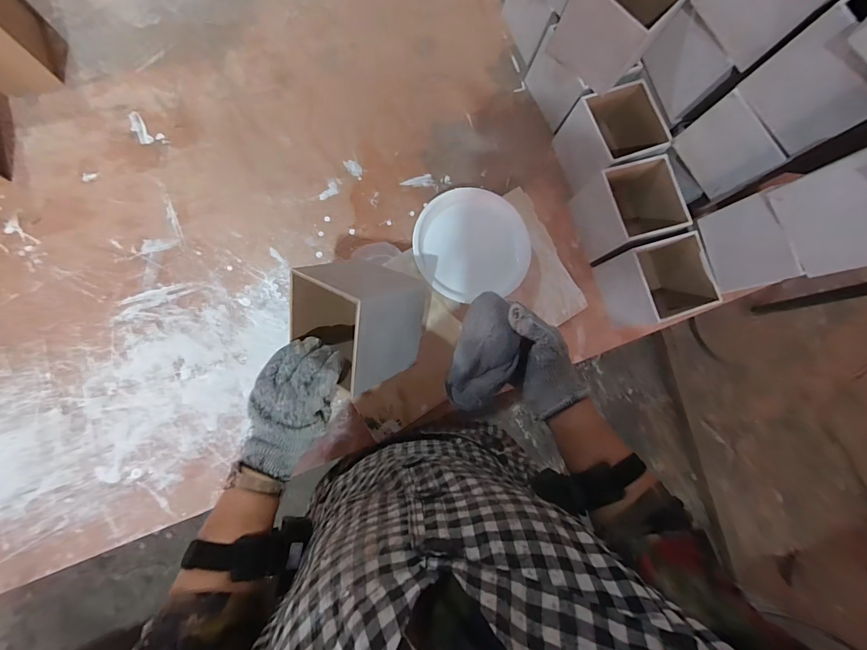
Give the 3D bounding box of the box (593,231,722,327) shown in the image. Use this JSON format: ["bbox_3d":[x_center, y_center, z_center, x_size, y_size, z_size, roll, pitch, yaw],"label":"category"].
[{"bbox_3d":[0.331,-0.064,0.584,0.116,0.103,0.114,-13,85,-9],"label":"box"}]

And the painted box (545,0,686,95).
[{"bbox_3d":[0.250,-0.418,0.525,0.112,0.111,0.118,44,79,0],"label":"painted box"}]

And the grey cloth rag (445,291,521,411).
[{"bbox_3d":[0.058,0.029,0.421,0.061,0.038,0.127,16,82,-5],"label":"grey cloth rag"}]

